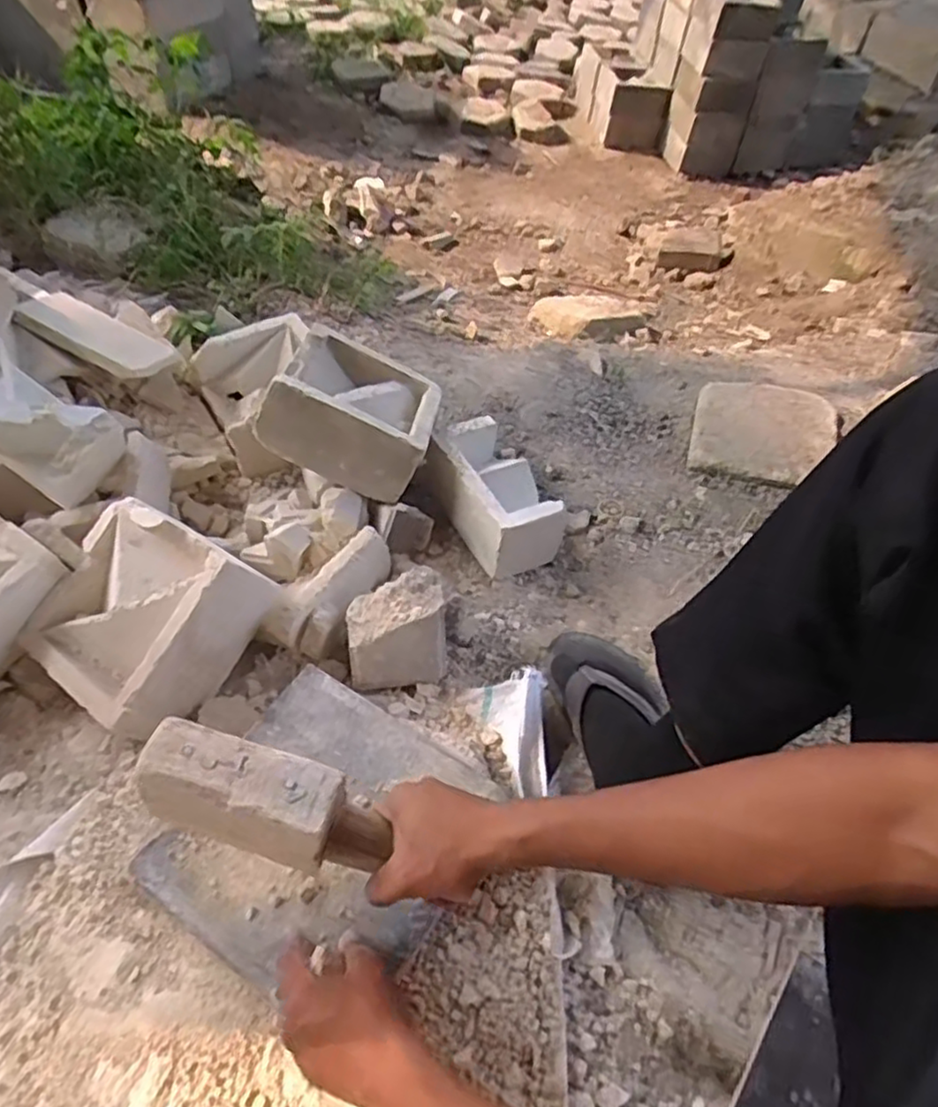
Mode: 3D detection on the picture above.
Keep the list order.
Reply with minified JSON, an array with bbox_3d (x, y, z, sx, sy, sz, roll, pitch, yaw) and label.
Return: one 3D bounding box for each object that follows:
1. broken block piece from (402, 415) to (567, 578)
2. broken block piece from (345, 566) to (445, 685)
[{"bbox_3d":[0.023,-0.085,0.931,0.110,0.095,0.210,-18,54,-19],"label":"broken block piece"},{"bbox_3d":[-0.082,0.087,0.783,0.108,0.081,0.109,-5,51,-9],"label":"broken block piece"}]

